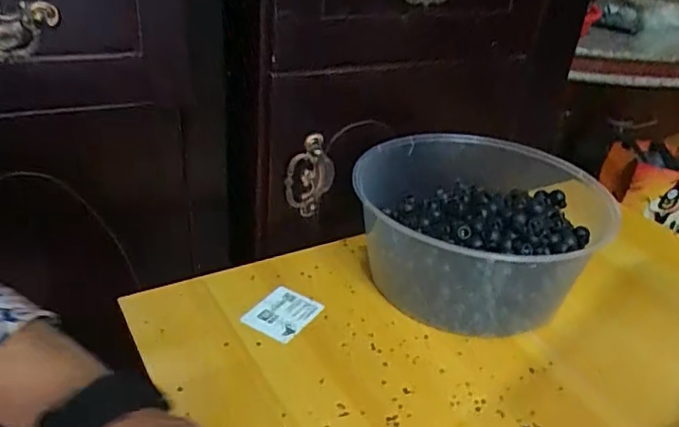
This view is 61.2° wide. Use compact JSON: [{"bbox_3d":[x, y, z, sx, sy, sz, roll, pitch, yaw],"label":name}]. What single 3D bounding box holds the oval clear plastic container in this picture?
[{"bbox_3d":[0.128,0.009,0.565,0.216,0.111,0.260,4,31,-3],"label":"oval clear plastic container"}]

